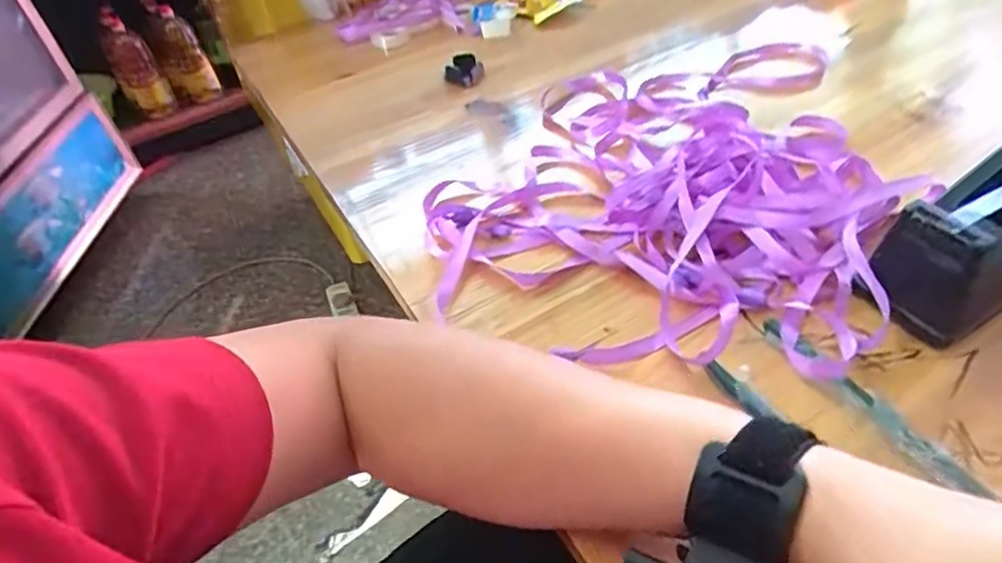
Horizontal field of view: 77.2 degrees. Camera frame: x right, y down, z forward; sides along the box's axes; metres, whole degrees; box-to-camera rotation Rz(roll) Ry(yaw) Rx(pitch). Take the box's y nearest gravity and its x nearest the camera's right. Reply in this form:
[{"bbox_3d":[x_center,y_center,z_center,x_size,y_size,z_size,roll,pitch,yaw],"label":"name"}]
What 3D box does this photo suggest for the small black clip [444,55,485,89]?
[{"bbox_3d":[-0.036,-0.209,0.620,0.032,0.021,0.035,10,47,19],"label":"small black clip"}]

